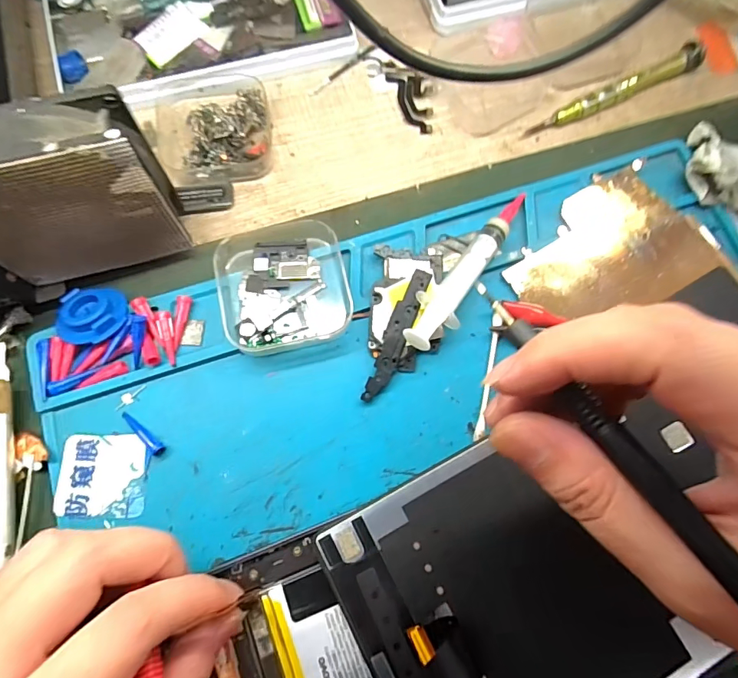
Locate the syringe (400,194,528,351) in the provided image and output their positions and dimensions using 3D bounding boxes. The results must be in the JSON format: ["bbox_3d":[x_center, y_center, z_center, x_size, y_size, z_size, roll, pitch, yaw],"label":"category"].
[{"bbox_3d":[0.052,-0.037,0.234,0.022,0.015,0.106,35,75,8],"label":"syringe"}]

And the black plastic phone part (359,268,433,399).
[{"bbox_3d":[0.014,-0.002,0.227,0.012,0.004,0.070,21,83,0],"label":"black plastic phone part"}]

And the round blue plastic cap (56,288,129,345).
[{"bbox_3d":[-0.136,-0.012,0.223,0.033,0.009,0.029,8,73,0],"label":"round blue plastic cap"}]

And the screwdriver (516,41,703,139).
[{"bbox_3d":[0.152,-0.150,0.278,0.122,0.015,0.014,-28,77,-10],"label":"screwdriver"}]

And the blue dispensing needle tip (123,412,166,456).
[{"bbox_3d":[-0.108,0.045,0.216,0.027,0.004,0.006,40,76,9],"label":"blue dispensing needle tip"}]

